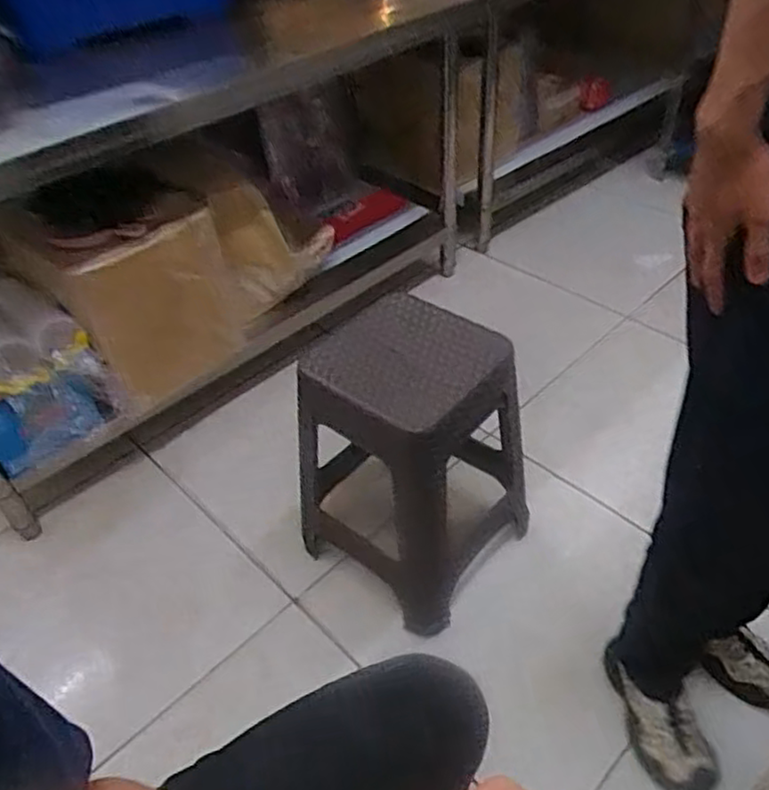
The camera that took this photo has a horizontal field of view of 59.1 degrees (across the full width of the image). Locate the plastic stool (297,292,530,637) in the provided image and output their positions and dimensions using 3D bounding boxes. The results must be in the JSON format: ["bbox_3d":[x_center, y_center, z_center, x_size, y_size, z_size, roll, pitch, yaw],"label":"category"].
[{"bbox_3d":[0.039,0.117,1.227,0.346,0.493,0.285,30,53,32],"label":"plastic stool"}]

